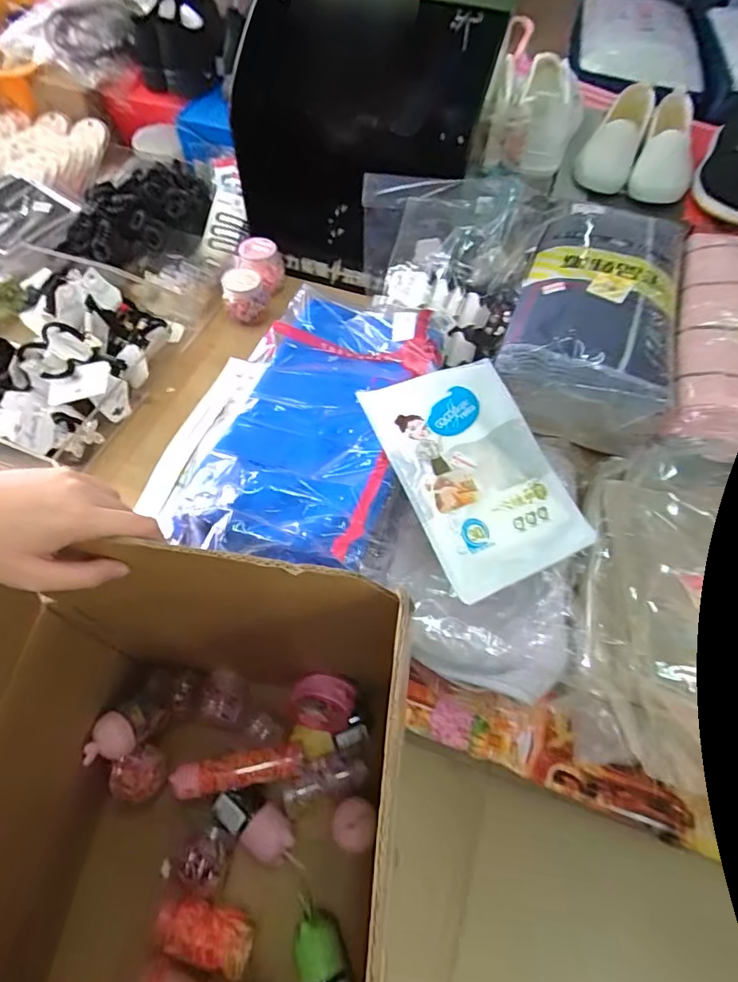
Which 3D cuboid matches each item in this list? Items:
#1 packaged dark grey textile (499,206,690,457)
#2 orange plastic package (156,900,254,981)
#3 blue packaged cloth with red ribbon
[{"bbox_3d":[0.273,-0.219,0.616,0.170,0.112,0.317,18,60,7],"label":"packaged dark grey textile"},{"bbox_3d":[-0.187,0.505,0.570,0.110,0.036,0.051,14,60,5],"label":"orange plastic package"},{"bbox_3d":[-0.050,-0.085,0.502,0.178,0.073,0.369,14,60,5],"label":"blue packaged cloth with red ribbon"}]

